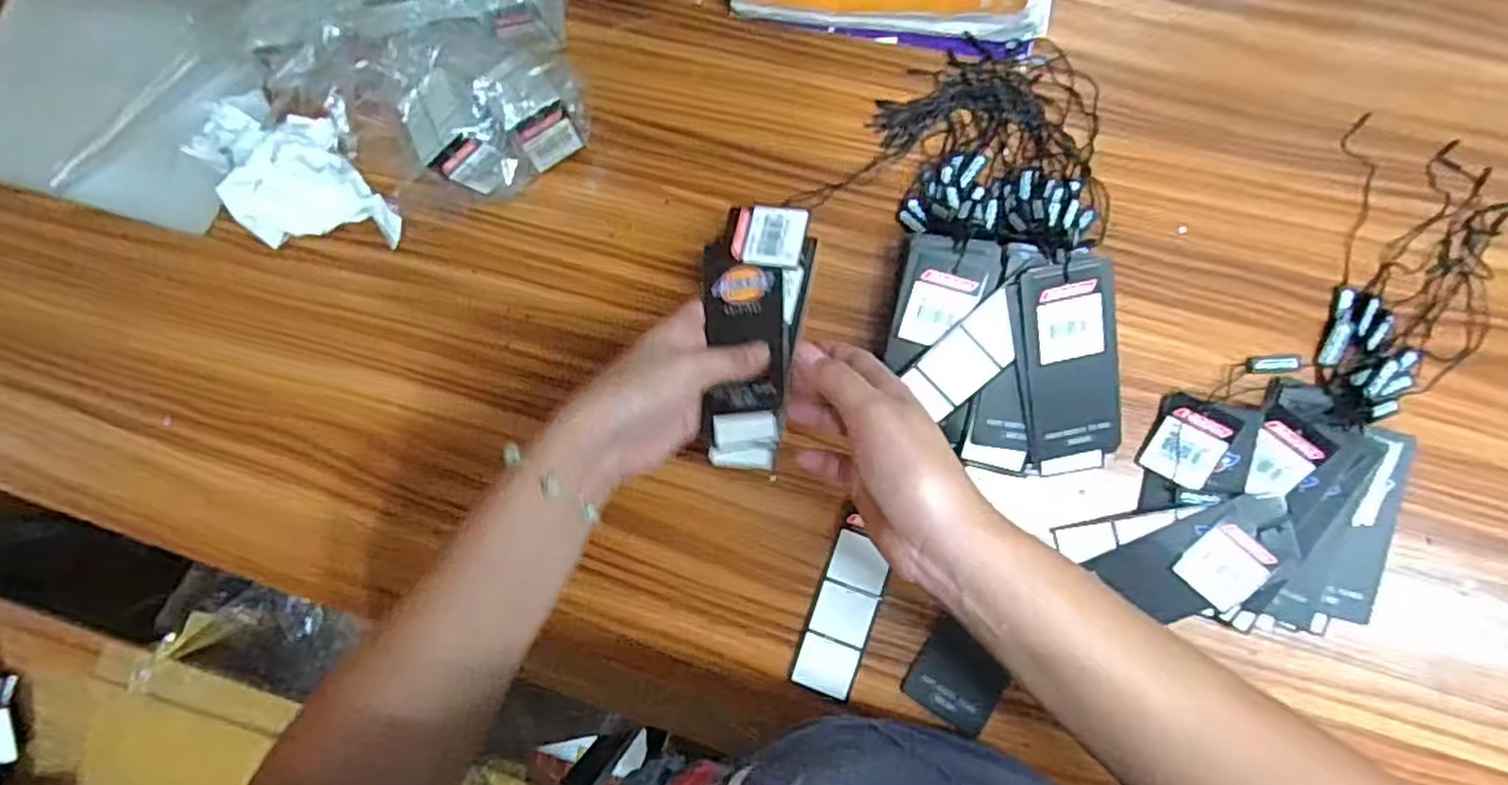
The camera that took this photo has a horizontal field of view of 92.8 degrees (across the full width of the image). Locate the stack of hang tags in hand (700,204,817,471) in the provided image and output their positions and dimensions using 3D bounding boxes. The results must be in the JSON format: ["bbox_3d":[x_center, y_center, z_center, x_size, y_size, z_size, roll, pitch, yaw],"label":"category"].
[{"bbox_3d":[-0.001,-0.034,0.403,0.061,0.014,0.151,3,77,7],"label":"stack of hang tags in hand"}]

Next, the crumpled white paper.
[{"bbox_3d":[-0.306,-0.145,0.484,0.142,0.041,0.095,14,87,8],"label":"crumpled white paper"}]

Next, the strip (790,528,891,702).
[{"bbox_3d":[0.053,0.140,0.438,0.037,0.004,0.089,18,87,9],"label":"strip"}]

